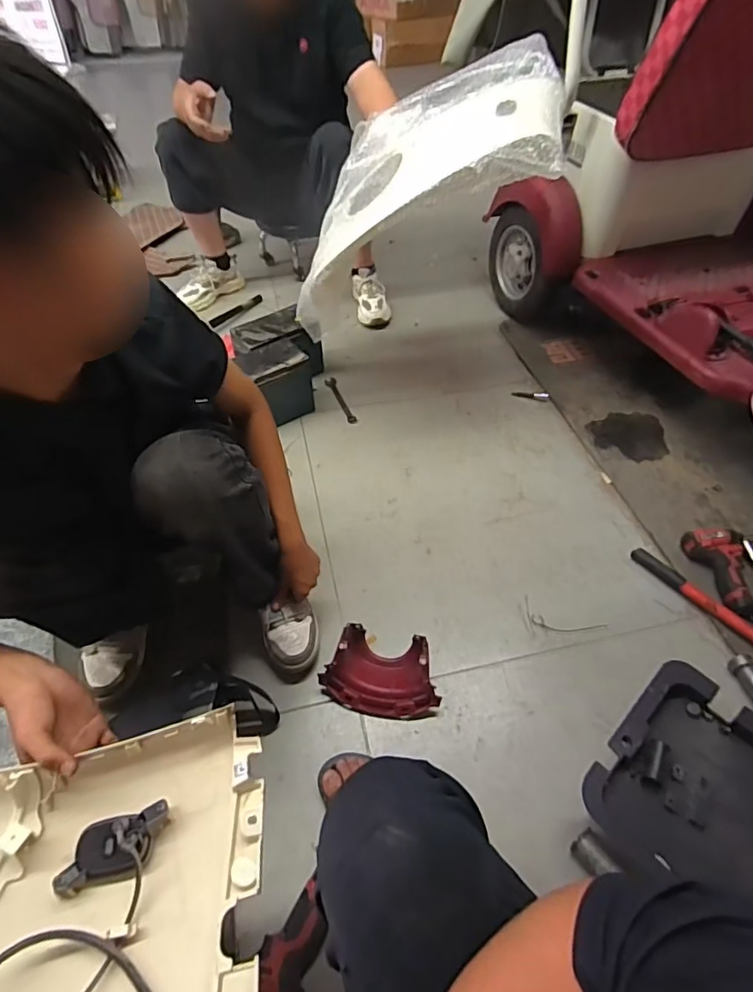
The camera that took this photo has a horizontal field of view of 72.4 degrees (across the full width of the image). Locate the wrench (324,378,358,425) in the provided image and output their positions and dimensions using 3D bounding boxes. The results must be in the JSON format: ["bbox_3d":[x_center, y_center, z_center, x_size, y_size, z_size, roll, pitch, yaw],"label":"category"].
[{"bbox_3d":[-0.105,-0.282,1.500,0.032,0.008,0.219,-14,49,-15],"label":"wrench"}]

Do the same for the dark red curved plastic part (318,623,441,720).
[{"bbox_3d":[0.015,0.312,0.921,0.209,0.095,0.137,14,50,12],"label":"dark red curved plastic part"}]

